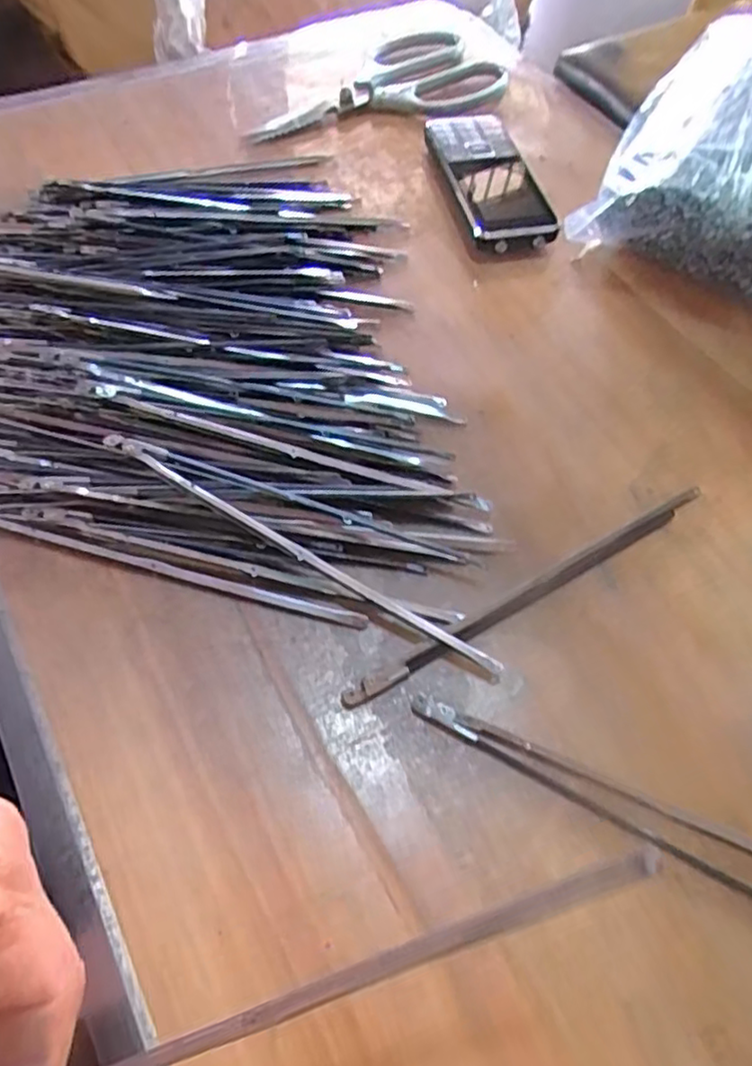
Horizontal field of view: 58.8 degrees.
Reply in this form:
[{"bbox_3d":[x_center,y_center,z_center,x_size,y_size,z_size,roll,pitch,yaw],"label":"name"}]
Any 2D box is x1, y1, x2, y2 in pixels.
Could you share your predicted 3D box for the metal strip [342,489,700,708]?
[{"bbox_3d":[0.068,0.024,0.283,0.185,0.004,0.009,-27,63,-17],"label":"metal strip"}]

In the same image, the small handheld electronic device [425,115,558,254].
[{"bbox_3d":[0.073,-0.222,0.419,0.057,0.020,0.126,-9,60,-7],"label":"small handheld electronic device"}]

